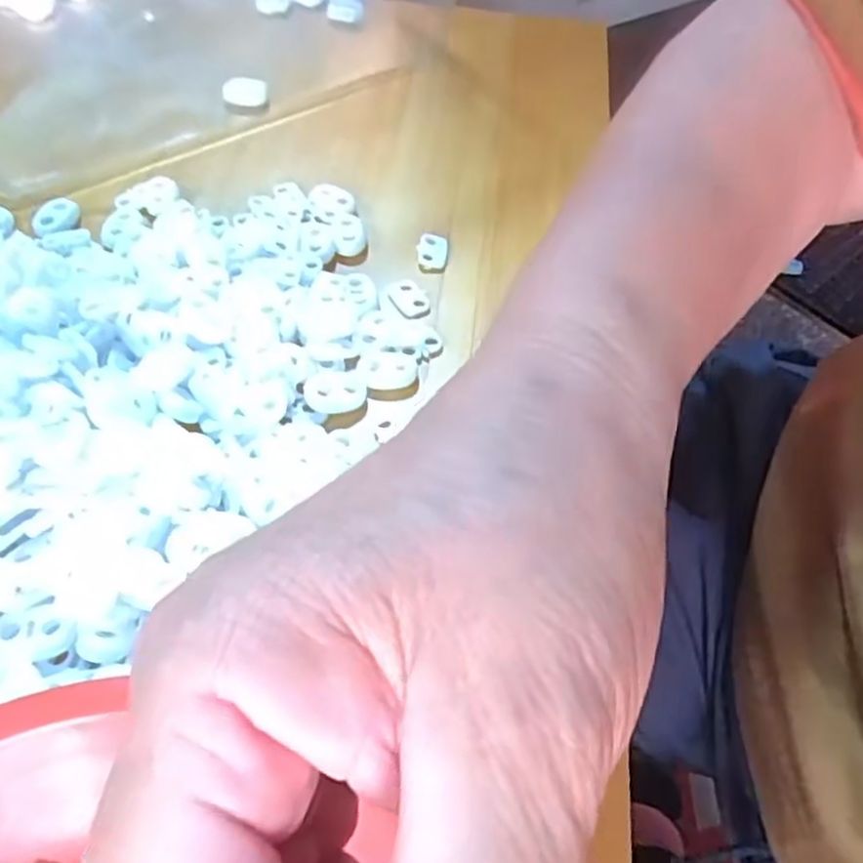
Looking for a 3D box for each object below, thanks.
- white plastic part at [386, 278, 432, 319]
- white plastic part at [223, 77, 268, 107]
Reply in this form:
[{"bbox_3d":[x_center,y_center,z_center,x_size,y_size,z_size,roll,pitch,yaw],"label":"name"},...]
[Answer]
[{"bbox_3d":[-0.010,-0.054,0.289,0.015,0.004,0.022,-22,57,-19],"label":"white plastic part"},{"bbox_3d":[-0.096,-0.176,0.372,0.023,0.006,0.022,-4,53,-7],"label":"white plastic part"}]

